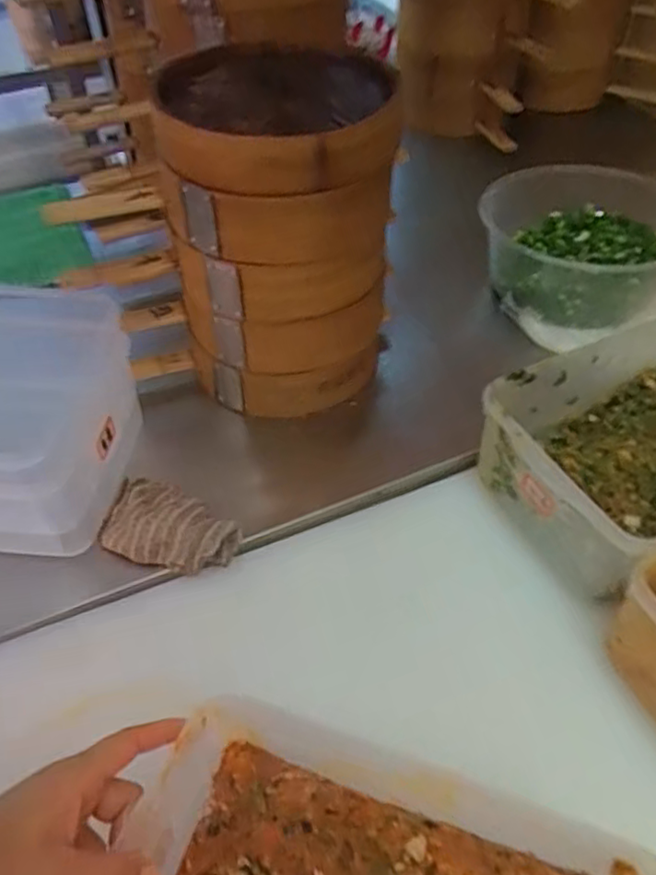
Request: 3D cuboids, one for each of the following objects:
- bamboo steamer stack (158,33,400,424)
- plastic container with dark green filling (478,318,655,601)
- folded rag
[{"bbox_3d":[-0.043,-0.188,0.616,0.193,0.267,0.203,-6,49,-4],"label":"bamboo steamer stack"},{"bbox_3d":[0.292,0.006,0.577,0.283,0.093,0.185,-20,51,-16],"label":"plastic container with dark green filling"},{"bbox_3d":[-0.137,0.075,0.549,0.113,0.035,0.067,22,52,19],"label":"folded rag"}]

